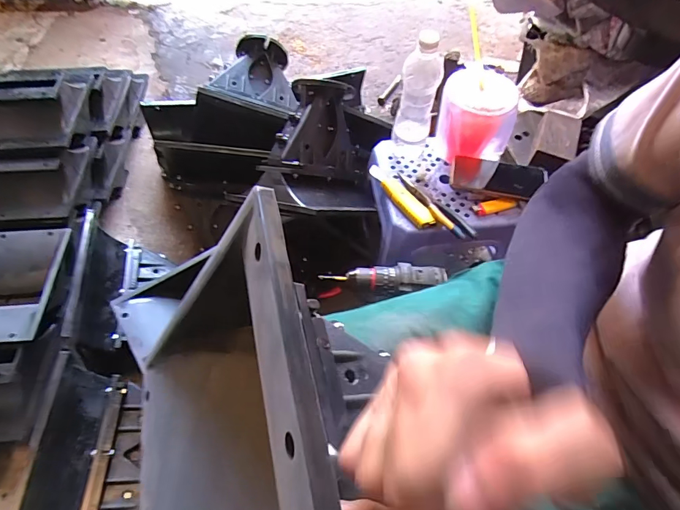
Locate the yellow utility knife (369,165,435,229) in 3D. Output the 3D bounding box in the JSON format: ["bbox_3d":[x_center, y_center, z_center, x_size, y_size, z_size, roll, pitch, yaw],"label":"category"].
[{"bbox_3d":[0.099,-0.100,0.676,0.032,0.024,0.153,-24,60,-18],"label":"yellow utility knife"}]

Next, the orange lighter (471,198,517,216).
[{"bbox_3d":[0.259,-0.082,0.672,0.071,0.015,0.019,-6,56,-7],"label":"orange lighter"}]

